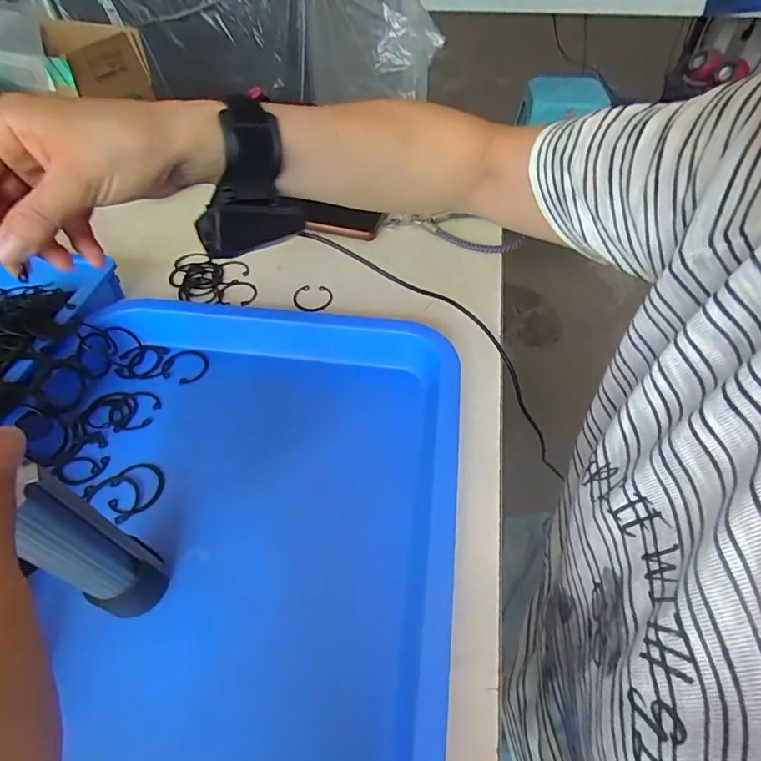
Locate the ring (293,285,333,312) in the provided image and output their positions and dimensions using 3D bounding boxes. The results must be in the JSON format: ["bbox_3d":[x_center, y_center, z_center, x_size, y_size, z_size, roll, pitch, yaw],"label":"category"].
[{"bbox_3d":[-0.064,-0.079,0.447,0.037,0.004,0.036,-1,52,1],"label":"ring"}]

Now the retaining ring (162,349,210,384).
[{"bbox_3d":[-0.160,-0.012,0.390,0.037,0.004,0.035,1,49,-1],"label":"retaining ring"}]

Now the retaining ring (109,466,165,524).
[{"bbox_3d":[-0.162,0.073,0.318,0.032,0.004,0.038,-18,53,-18],"label":"retaining ring"}]

